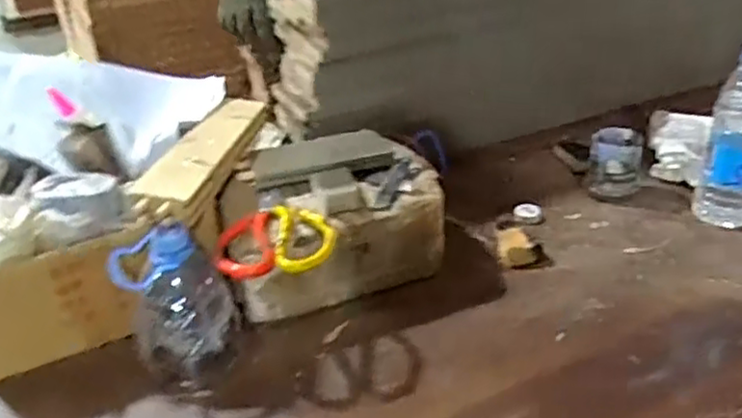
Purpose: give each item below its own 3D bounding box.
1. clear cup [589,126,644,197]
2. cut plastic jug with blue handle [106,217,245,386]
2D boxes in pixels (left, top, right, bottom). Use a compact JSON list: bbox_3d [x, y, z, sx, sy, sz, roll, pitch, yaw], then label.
[{"bbox_3d":[0.307,-0.057,0.869,0.063,0.073,0.059,-1,33,0],"label":"clear cup"},{"bbox_3d":[-0.172,0.086,0.626,0.100,0.129,0.085,-12,35,-16],"label":"cut plastic jug with blue handle"}]

